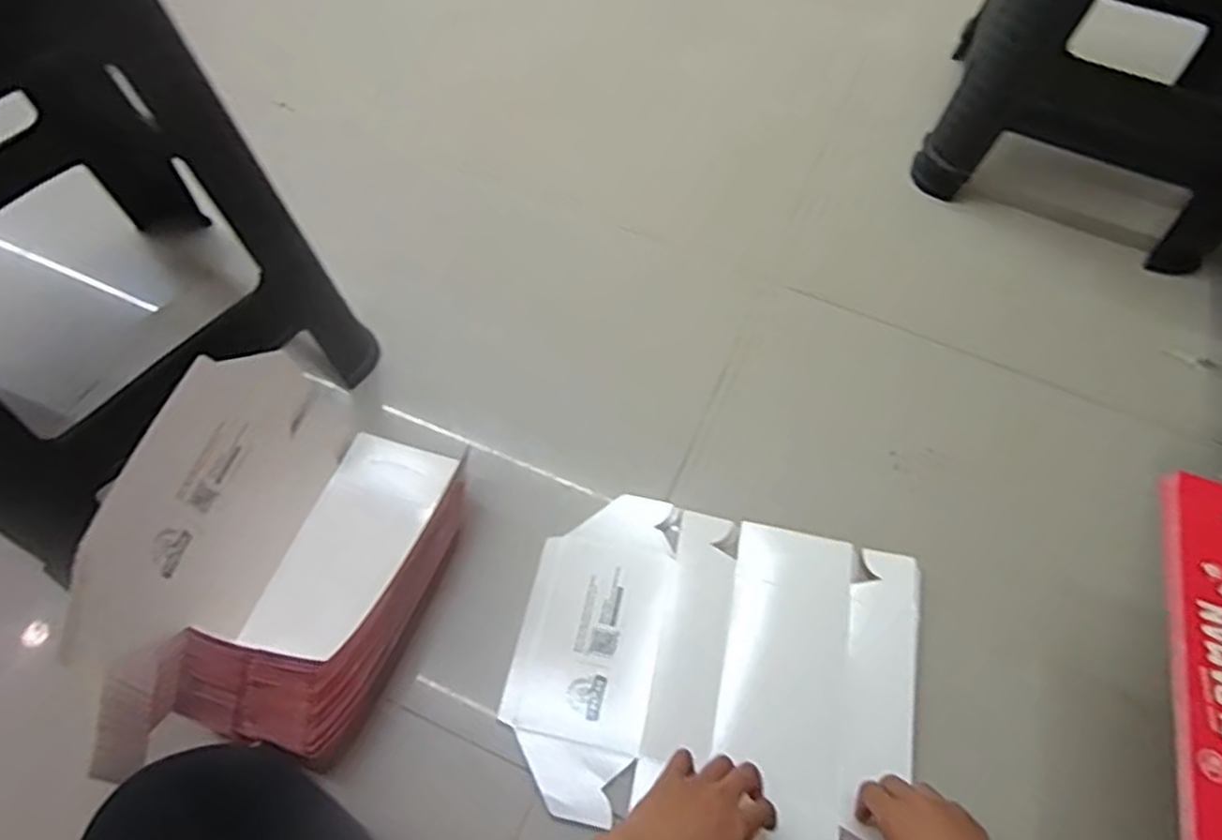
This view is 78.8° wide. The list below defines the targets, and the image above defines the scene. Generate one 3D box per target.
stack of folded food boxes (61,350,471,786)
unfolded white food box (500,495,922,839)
[{"bbox_3d":[-0.255,0.104,0.602,0.193,0.185,0.318,14,61,5],"label":"stack of folded food boxes"},{"bbox_3d":[0.092,0.221,0.663,0.337,0.032,0.281,12,61,4],"label":"unfolded white food box"}]

